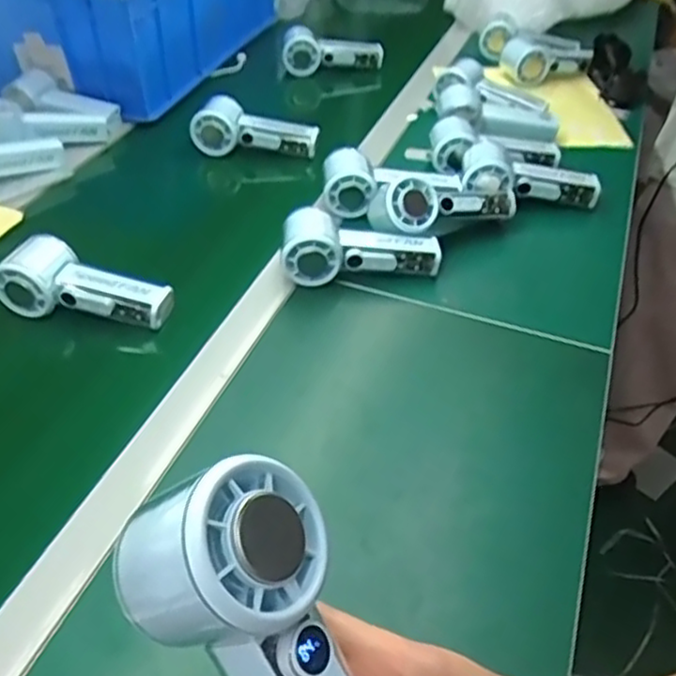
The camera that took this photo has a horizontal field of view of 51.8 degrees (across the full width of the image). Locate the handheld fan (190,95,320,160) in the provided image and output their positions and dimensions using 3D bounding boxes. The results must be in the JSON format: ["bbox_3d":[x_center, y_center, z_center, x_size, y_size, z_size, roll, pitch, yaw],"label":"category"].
[{"bbox_3d":[-0.105,-0.261,0.875,0.156,0.053,0.044,10,43,10],"label":"handheld fan"}]

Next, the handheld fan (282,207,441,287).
[{"bbox_3d":[0.024,-0.086,0.673,0.149,0.057,0.058,0,42,0],"label":"handheld fan"}]

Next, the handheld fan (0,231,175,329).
[{"bbox_3d":[-0.227,-0.046,0.638,0.156,0.059,0.058,9,43,10],"label":"handheld fan"}]

